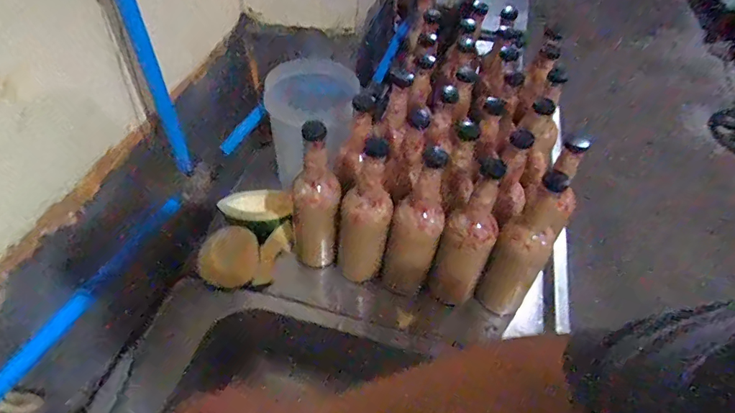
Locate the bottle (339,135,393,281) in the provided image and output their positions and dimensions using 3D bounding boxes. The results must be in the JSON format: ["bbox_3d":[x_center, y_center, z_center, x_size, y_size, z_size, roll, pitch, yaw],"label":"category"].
[{"bbox_3d":[-0.005,0.020,0.698,0.079,0.231,0.081,1,48,-4],"label":"bottle"}]

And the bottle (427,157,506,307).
[{"bbox_3d":[0.155,0.051,0.687,0.072,0.244,0.070,19,26,12],"label":"bottle"}]

